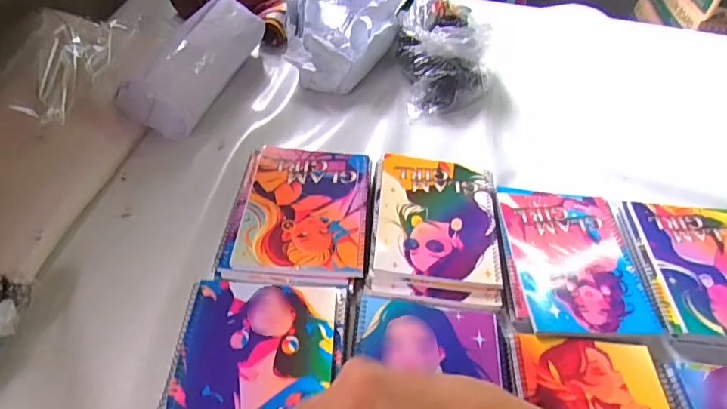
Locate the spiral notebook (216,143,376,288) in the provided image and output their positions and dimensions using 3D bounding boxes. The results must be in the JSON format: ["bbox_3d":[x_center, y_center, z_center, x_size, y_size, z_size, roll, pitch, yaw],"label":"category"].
[{"bbox_3d":[-0.077,0.008,0.605,0.166,0.026,0.205,5,49,-2],"label":"spiral notebook"}]

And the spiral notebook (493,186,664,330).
[{"bbox_3d":[0.256,0.059,0.588,0.147,0.013,0.207,1,49,-5],"label":"spiral notebook"}]

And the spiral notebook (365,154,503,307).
[{"bbox_3d":[0.092,0.020,0.606,0.154,0.012,0.213,7,49,0],"label":"spiral notebook"}]

